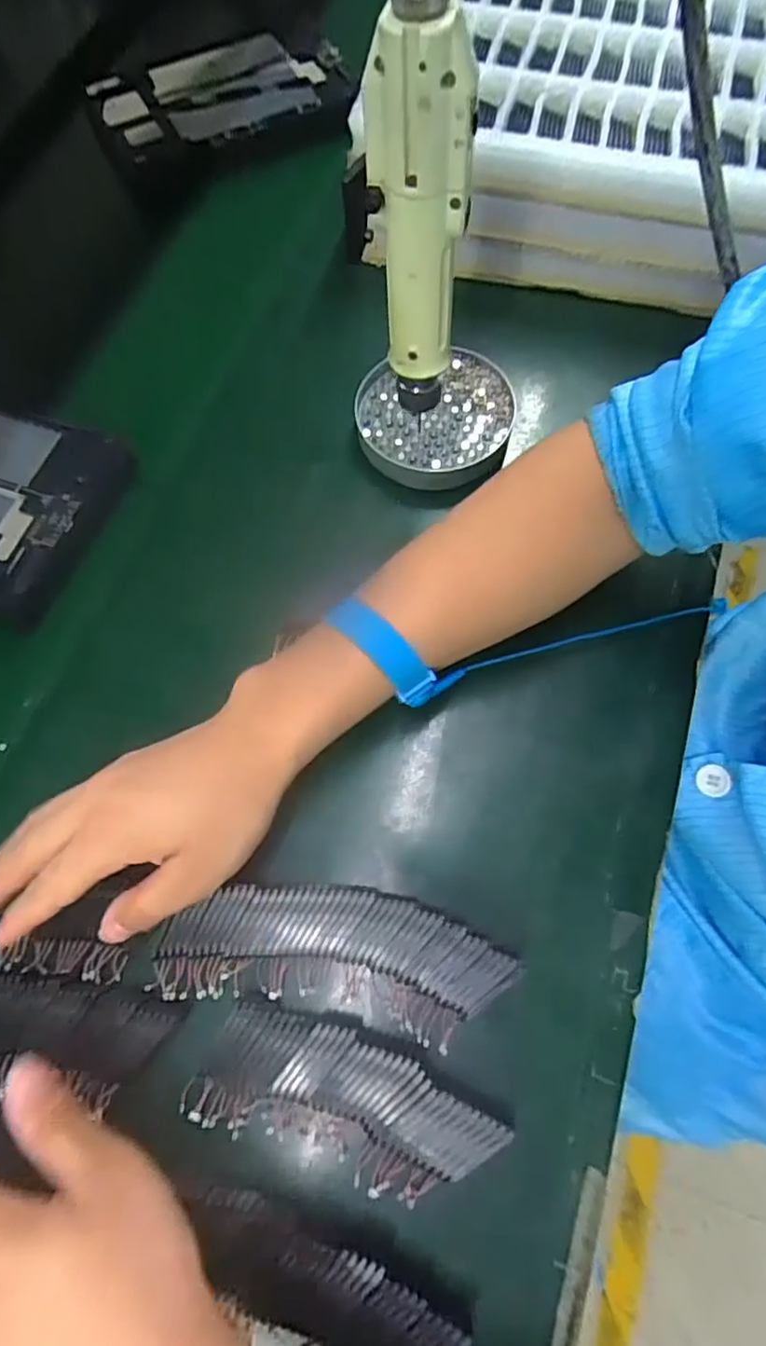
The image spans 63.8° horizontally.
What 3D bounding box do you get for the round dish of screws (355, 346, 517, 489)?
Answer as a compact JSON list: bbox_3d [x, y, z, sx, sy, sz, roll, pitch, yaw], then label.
[{"bbox_3d":[0.039,-0.187,0.455,0.113,0.031,0.102,0,69,1],"label":"round dish of screws"}]

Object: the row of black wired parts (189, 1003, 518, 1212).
[{"bbox_3d":[-0.019,0.211,0.303,0.148,0.016,0.059,16,70,7],"label":"row of black wired parts"}]

